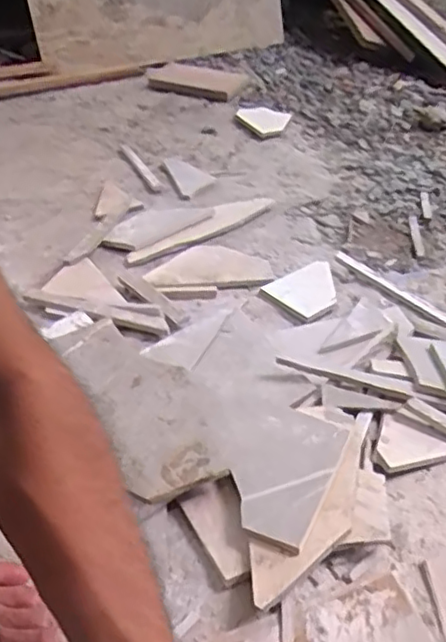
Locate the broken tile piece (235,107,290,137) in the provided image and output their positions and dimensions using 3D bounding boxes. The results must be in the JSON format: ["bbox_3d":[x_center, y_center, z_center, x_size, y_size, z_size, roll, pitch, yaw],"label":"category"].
[{"bbox_3d":[0.075,-0.395,1.241,0.101,0.013,0.121,8,40,11],"label":"broken tile piece"}]

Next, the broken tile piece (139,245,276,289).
[{"bbox_3d":[-0.021,-0.072,0.855,0.159,0.009,0.092,-7,39,-7],"label":"broken tile piece"}]

